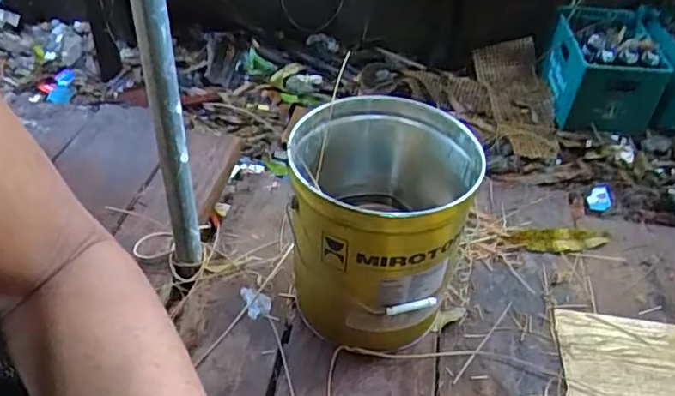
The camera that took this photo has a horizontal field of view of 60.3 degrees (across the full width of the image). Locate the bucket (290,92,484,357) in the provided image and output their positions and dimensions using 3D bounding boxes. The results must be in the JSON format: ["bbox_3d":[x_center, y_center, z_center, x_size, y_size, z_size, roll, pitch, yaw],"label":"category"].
[{"bbox_3d":[0.068,0.044,0.991,0.279,0.323,0.297,2,41,-1],"label":"bucket"}]

